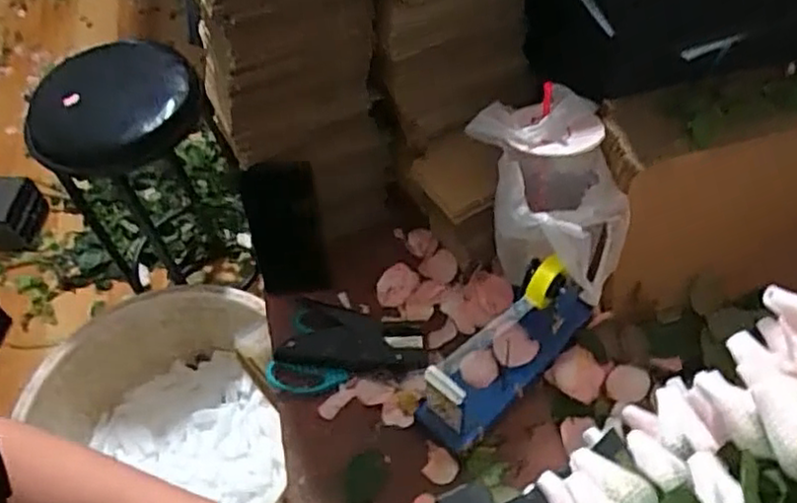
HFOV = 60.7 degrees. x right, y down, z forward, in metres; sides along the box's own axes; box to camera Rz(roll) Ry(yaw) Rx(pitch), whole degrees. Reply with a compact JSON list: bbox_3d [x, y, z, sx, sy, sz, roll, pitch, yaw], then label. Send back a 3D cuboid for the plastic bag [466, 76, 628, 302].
[{"bbox_3d":[0.143,-0.051,0.640,0.113,0.128,0.175,-15,55,-5],"label":"plastic bag"}]

